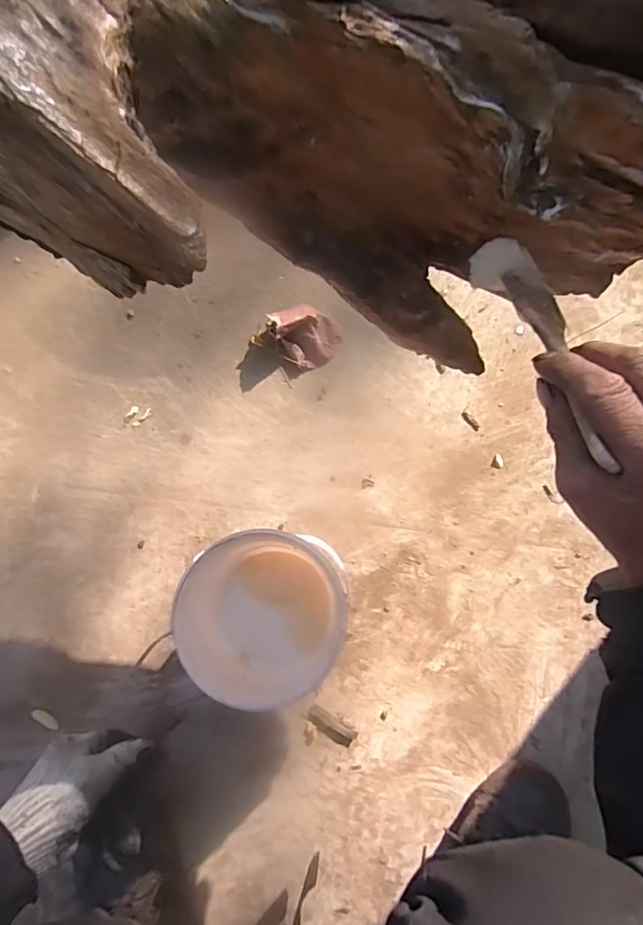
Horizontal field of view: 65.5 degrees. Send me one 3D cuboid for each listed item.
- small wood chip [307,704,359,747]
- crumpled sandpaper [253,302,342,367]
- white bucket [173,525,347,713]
[{"bbox_3d":[0.011,0.300,0.567,0.057,0.006,0.020,29,78,7],"label":"small wood chip"},{"bbox_3d":[-0.031,-0.175,0.659,0.105,0.041,0.082,28,78,7],"label":"crumpled sandpaper"},{"bbox_3d":[-0.056,0.159,0.529,0.153,0.149,0.158,0,76,1],"label":"white bucket"}]

